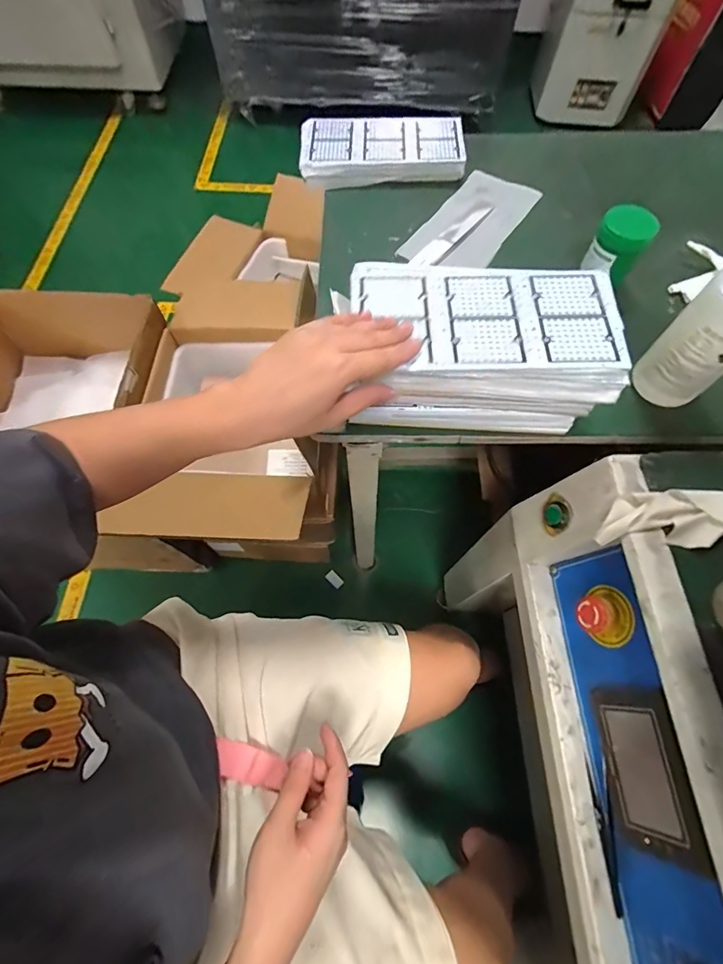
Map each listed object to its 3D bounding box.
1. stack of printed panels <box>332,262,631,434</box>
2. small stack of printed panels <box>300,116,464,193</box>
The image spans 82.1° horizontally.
[{"bbox_3d":[0.111,-0.129,0.434,0.250,0.118,0.123,2,65,-1],"label":"stack of printed panels"},{"bbox_3d":[0.031,-0.520,0.651,0.251,0.039,0.126,-1,65,-2],"label":"small stack of printed panels"}]

